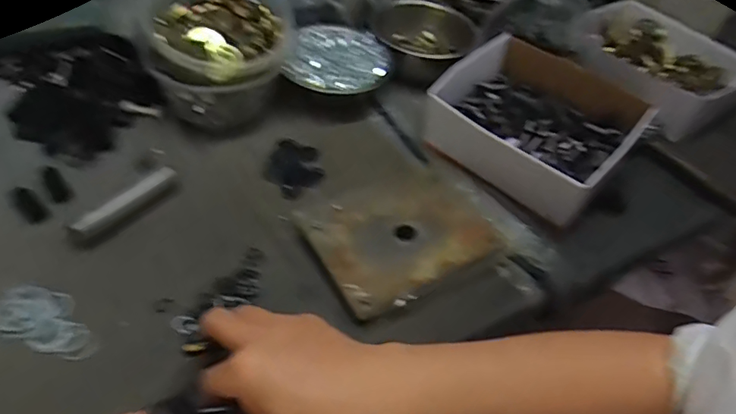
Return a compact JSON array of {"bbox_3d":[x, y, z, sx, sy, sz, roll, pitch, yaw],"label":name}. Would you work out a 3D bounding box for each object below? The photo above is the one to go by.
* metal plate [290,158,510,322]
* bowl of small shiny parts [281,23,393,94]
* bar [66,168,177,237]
[{"bbox_3d":[0.032,0.016,0.458,0.167,0.012,0.128,-20,57,-26],"label":"metal plate"},{"bbox_3d":[-0.030,-0.158,0.578,0.107,0.049,0.107,12,49,-2],"label":"bowl of small shiny parts"},{"bbox_3d":[-0.204,-0.003,0.437,0.018,0.017,0.094,30,51,14],"label":"bar"}]

